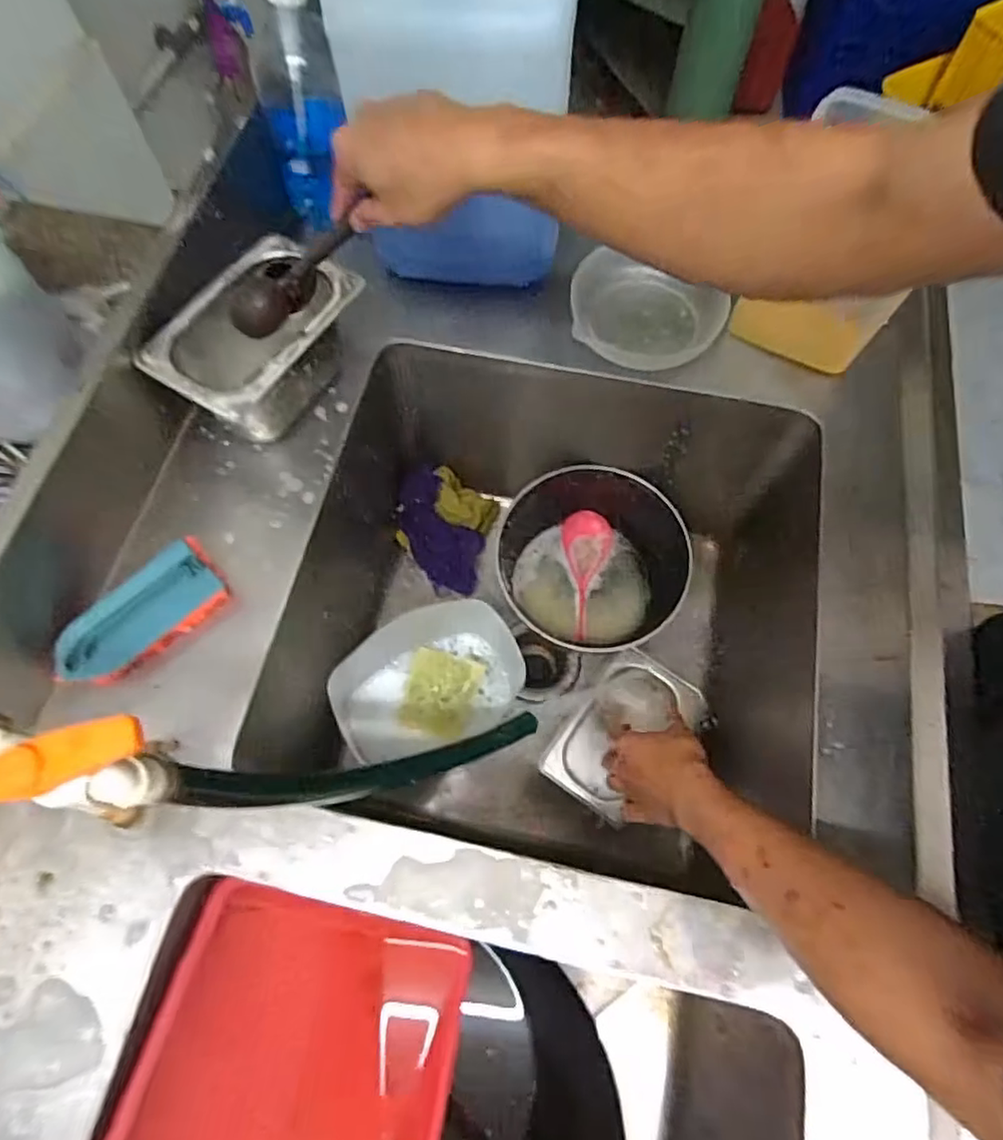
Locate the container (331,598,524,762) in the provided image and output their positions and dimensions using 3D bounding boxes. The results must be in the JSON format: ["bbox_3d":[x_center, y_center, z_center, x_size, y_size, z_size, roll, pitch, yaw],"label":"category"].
[{"bbox_3d":[-0.082,0.118,0.690,0.212,0.108,0.133,-16,69,-7],"label":"container"}]

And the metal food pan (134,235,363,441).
[{"bbox_3d":[-0.215,-0.193,0.576,0.114,0.118,0.171,32,71,12],"label":"metal food pan"}]

